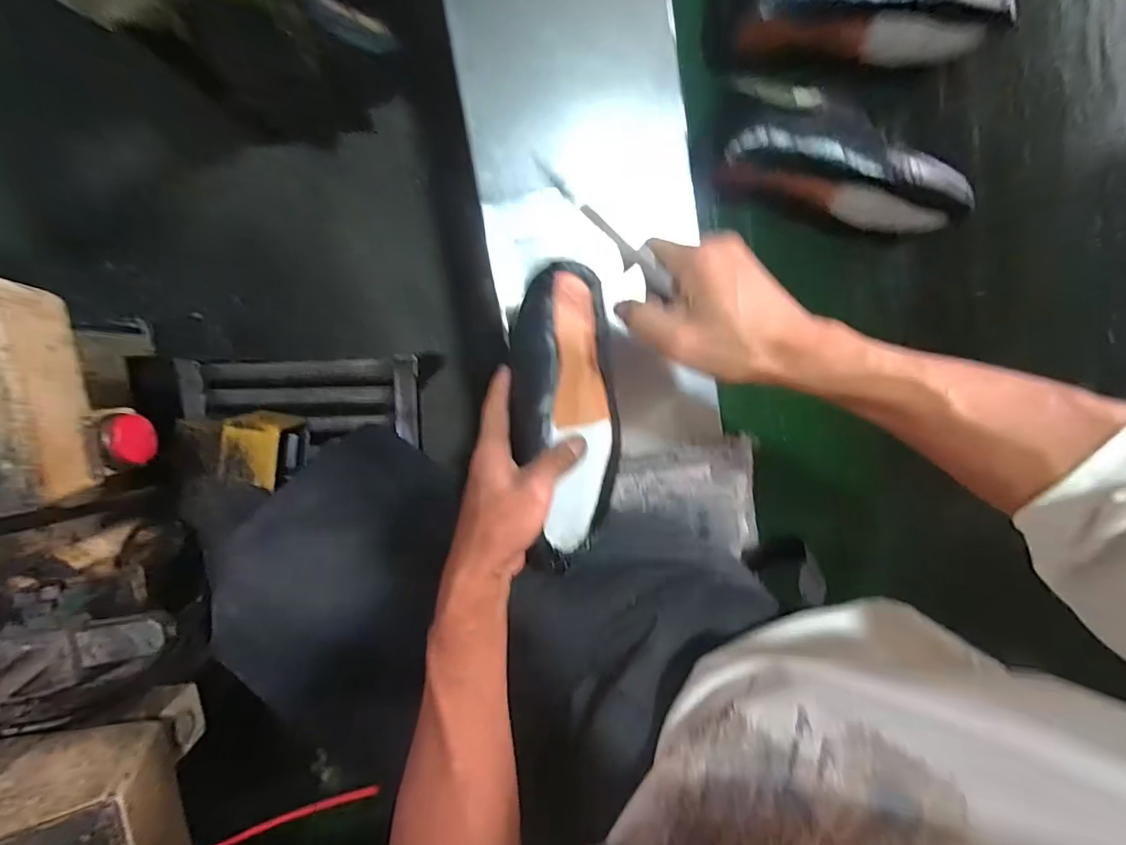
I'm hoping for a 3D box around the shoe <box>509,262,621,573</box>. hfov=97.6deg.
[{"bbox_3d":[0.002,-0.008,0.439,0.097,0.063,0.259,5,89,-25],"label":"shoe"}]

